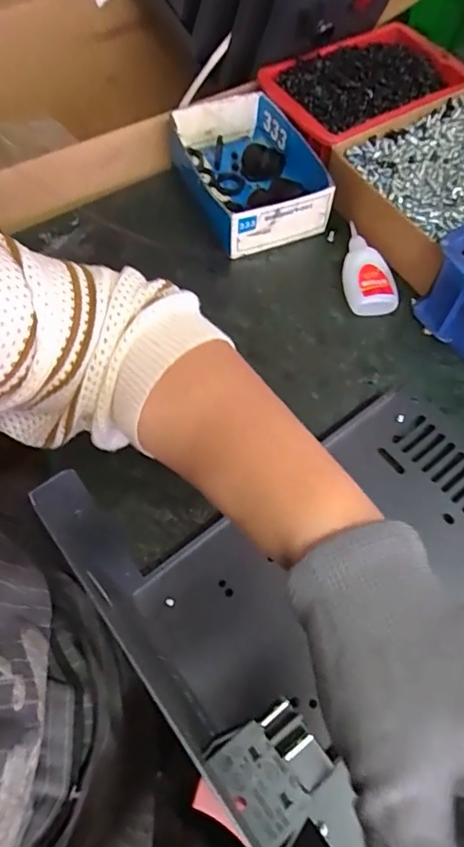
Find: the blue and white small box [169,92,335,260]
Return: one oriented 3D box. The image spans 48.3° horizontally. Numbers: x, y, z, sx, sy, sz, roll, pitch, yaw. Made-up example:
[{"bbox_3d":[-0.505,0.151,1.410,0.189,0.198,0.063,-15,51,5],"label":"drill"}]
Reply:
[{"bbox_3d":[0.013,-0.246,0.506,0.115,0.049,0.161,-26,65,-14],"label":"blue and white small box"}]

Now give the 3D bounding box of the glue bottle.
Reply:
[{"bbox_3d":[0.121,-0.140,0.473,0.042,0.026,0.090,-3,62,-2],"label":"glue bottle"}]

